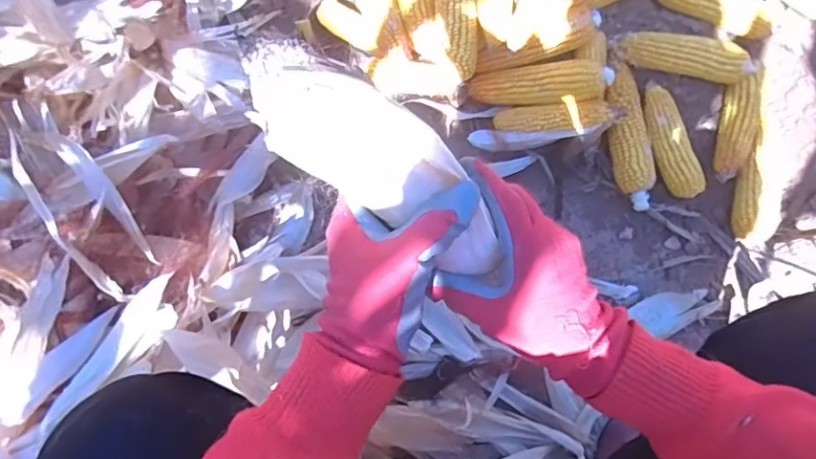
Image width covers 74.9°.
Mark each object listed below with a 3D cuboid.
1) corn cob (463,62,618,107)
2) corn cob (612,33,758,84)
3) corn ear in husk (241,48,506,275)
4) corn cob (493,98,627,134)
[{"bbox_3d":[0.181,-0.203,0.747,0.196,0.040,0.047,2,74,24],"label":"corn cob"},{"bbox_3d":[0.383,-0.238,0.736,0.186,0.043,0.042,14,76,3],"label":"corn cob"},{"bbox_3d":[-0.010,-0.032,0.297,0.176,0.052,0.047,39,76,-27],"label":"corn ear in husk"},{"bbox_3d":[0.210,-0.151,0.756,0.171,0.046,0.045,0,74,25],"label":"corn cob"}]

